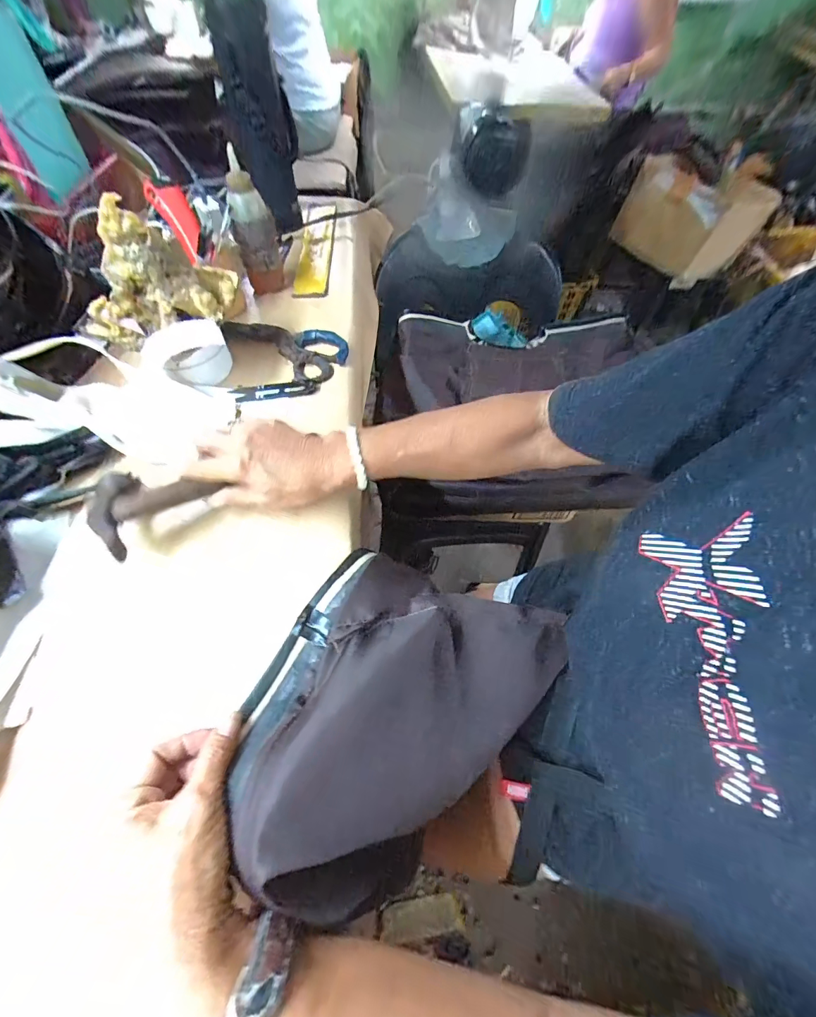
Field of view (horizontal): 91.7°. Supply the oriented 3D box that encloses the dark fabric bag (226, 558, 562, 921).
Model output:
[{"bbox_3d":[-0.002,0.142,0.286,0.198,0.093,0.225,22,60,11],"label":"dark fabric bag"}]

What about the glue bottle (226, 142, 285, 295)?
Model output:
[{"bbox_3d":[-0.191,-0.339,0.494,0.052,0.128,0.045,-14,60,-10],"label":"glue bottle"}]

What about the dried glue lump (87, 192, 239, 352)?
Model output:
[{"bbox_3d":[-0.244,-0.222,0.377,0.147,0.095,0.069,-28,63,-17],"label":"dried glue lump"}]

